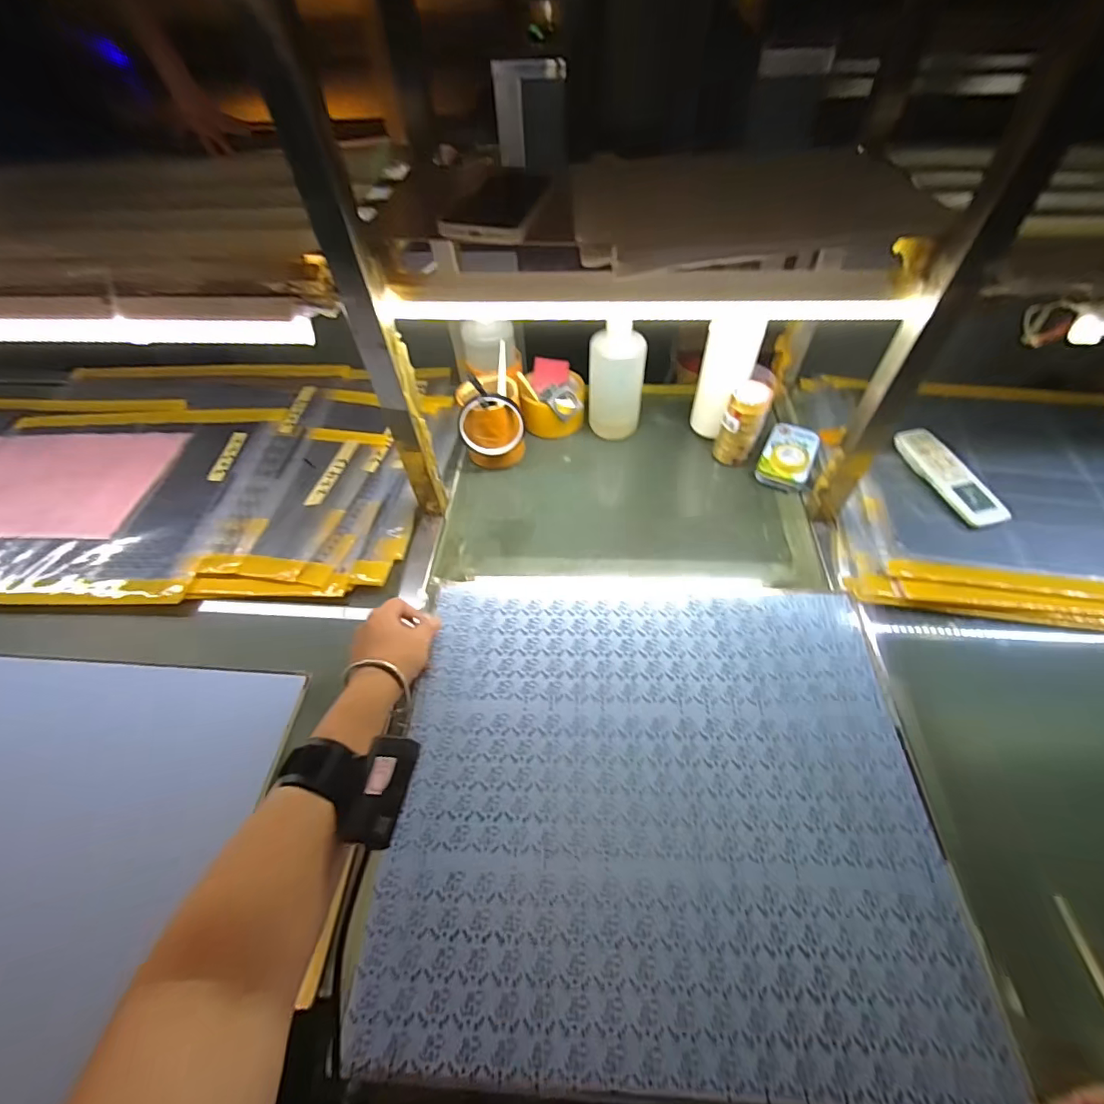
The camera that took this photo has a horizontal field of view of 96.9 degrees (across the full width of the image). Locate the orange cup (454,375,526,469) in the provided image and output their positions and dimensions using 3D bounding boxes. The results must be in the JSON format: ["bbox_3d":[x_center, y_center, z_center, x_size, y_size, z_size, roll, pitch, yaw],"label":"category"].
[{"bbox_3d":[-0.084,-0.183,0.681,0.083,0.120,0.088,-1,54,2],"label":"orange cup"}]

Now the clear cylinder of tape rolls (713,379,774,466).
[{"bbox_3d":[0.259,-0.178,0.661,0.049,0.106,0.060,25,59,19],"label":"clear cylinder of tape rolls"}]

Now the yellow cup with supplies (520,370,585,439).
[{"bbox_3d":[0.004,-0.219,0.732,0.091,0.072,0.083,-1,54,2],"label":"yellow cup with supplies"}]

